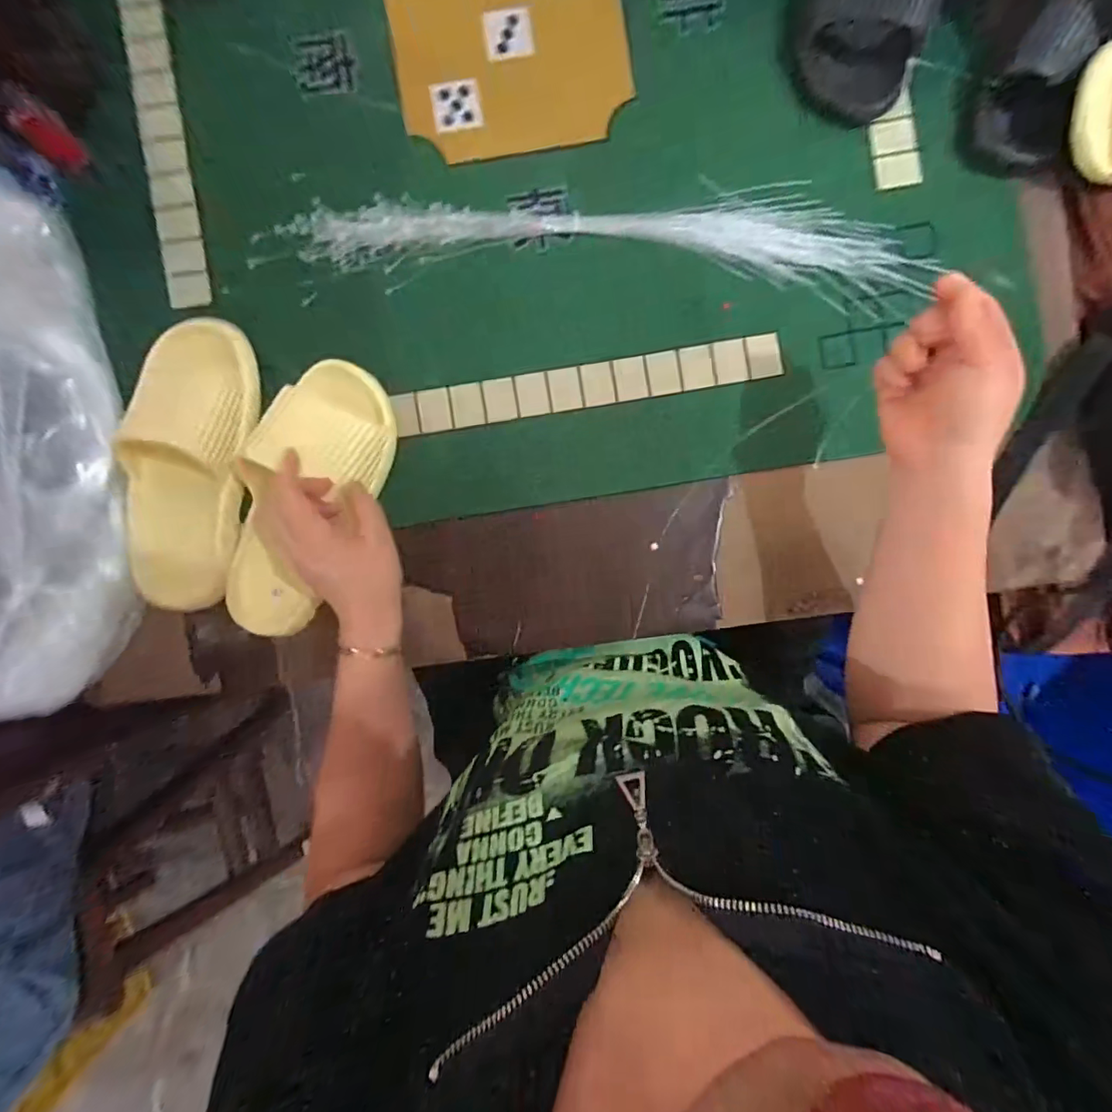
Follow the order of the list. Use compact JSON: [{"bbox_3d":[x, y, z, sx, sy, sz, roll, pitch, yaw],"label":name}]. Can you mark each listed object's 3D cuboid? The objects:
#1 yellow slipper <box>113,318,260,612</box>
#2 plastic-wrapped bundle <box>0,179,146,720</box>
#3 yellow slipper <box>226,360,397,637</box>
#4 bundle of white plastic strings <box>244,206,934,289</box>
[{"bbox_3d":[-0.332,-0.082,0.455,0.100,0.061,0.258,6,91,-1],"label":"yellow slipper"},{"bbox_3d":[-0.438,-0.083,0.414,0.101,0.111,0.432,-9,91,-1],"label":"plastic-wrapped bundle"},{"bbox_3d":[-0.226,-0.046,0.456,0.098,0.079,0.254,25,98,-2],"label":"yellow slipper"},{"bbox_3d":[0.034,-0.294,0.475,0.611,0.029,0.061,3,91,2],"label":"bundle of white plastic strings"}]

